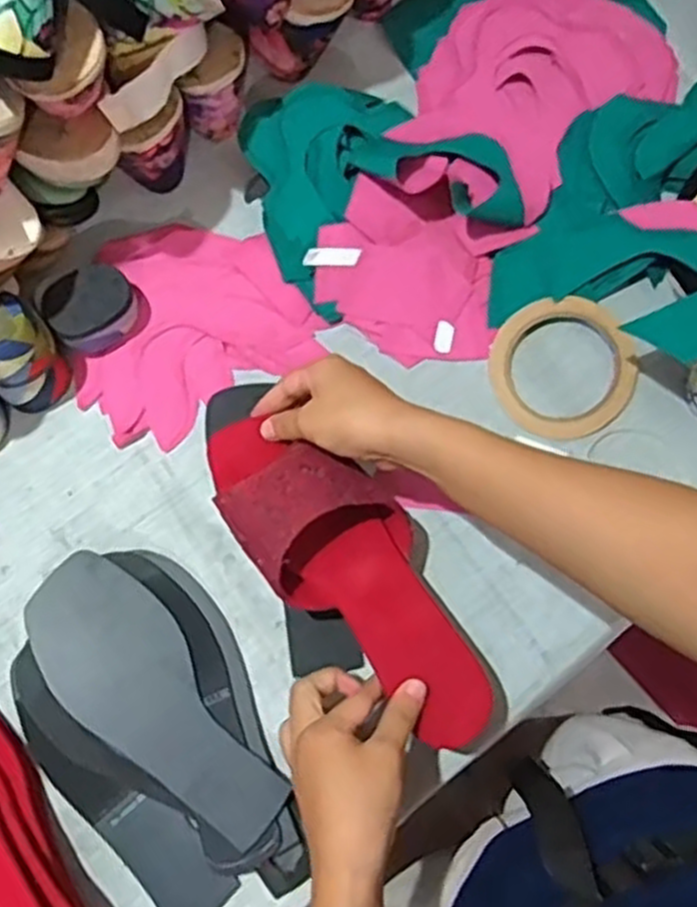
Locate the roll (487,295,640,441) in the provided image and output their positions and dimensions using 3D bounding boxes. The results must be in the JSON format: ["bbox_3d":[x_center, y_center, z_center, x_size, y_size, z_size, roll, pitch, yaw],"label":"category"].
[{"bbox_3d":[0.154,-0.063,0.568,0.100,0.018,0.099,0,76,0],"label":"roll"}]

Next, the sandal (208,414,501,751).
[{"bbox_3d":[0.003,0.069,0.498,0.087,0.035,0.243,-41,79,-10],"label":"sandal"}]

